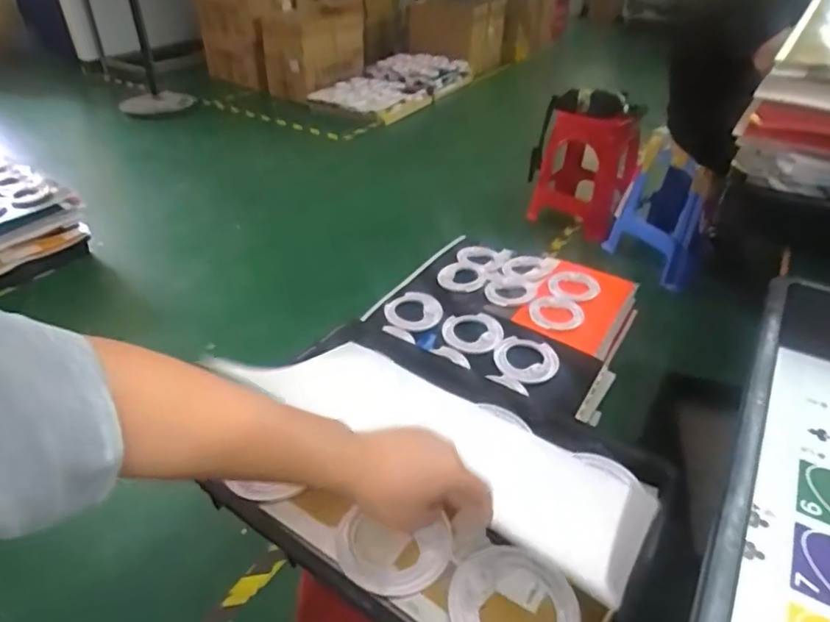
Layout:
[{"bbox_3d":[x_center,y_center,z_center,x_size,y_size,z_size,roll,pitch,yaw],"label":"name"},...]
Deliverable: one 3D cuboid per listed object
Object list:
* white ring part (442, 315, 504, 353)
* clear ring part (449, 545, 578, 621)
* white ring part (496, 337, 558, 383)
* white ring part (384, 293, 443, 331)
[{"bbox_3d":[0.132,0.050,1.247,0.136,0.013,0.136,0,37,0],"label":"white ring part"},{"bbox_3d":[0.105,0.311,0.578,0.128,0.025,0.122,0,37,0],"label":"clear ring part"},{"bbox_3d":[0.241,0.101,1.173,0.130,0.010,0.128,0,37,0],"label":"white ring part"},{"bbox_3d":[-0.003,-0.002,1.314,0.136,0.025,0.132,0,37,-1],"label":"white ring part"}]

